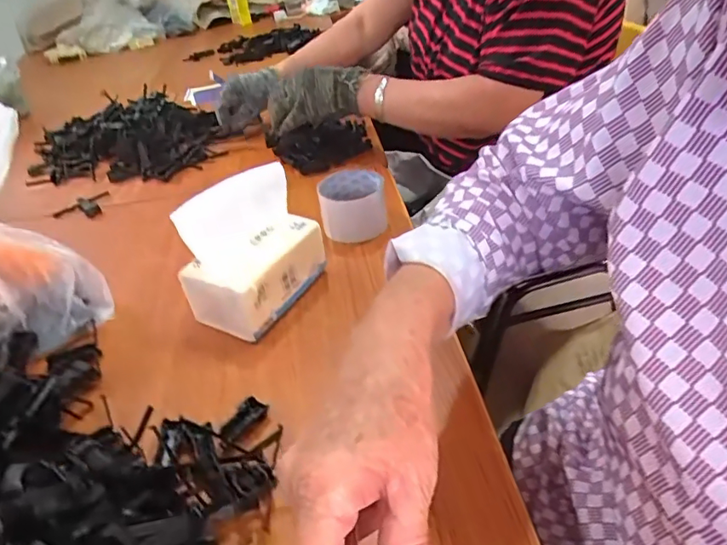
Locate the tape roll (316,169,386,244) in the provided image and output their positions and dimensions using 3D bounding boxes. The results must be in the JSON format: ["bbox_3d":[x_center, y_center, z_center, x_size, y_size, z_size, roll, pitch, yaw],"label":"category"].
[{"bbox_3d":[-0.015,-0.088,0.673,0.082,0.069,0.085,-3,37,3],"label":"tape roll"}]

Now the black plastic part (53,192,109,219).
[{"bbox_3d":[-0.440,-0.103,0.794,0.074,0.013,0.090,-14,38,-11],"label":"black plastic part"}]

